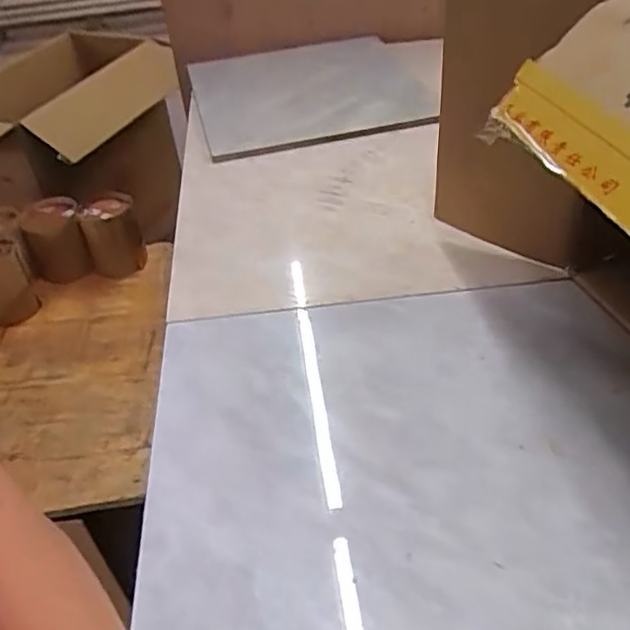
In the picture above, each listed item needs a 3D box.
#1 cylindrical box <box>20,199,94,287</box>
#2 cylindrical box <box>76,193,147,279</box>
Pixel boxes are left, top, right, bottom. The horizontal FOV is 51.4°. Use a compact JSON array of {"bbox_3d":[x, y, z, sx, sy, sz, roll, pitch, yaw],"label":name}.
[{"bbox_3d":[-0.413,-0.114,1.051,0.091,0.102,0.103,-16,43,-13],"label":"cylindrical box"},{"bbox_3d":[-0.324,-0.129,1.046,0.083,0.099,0.092,-17,43,-13],"label":"cylindrical box"}]

